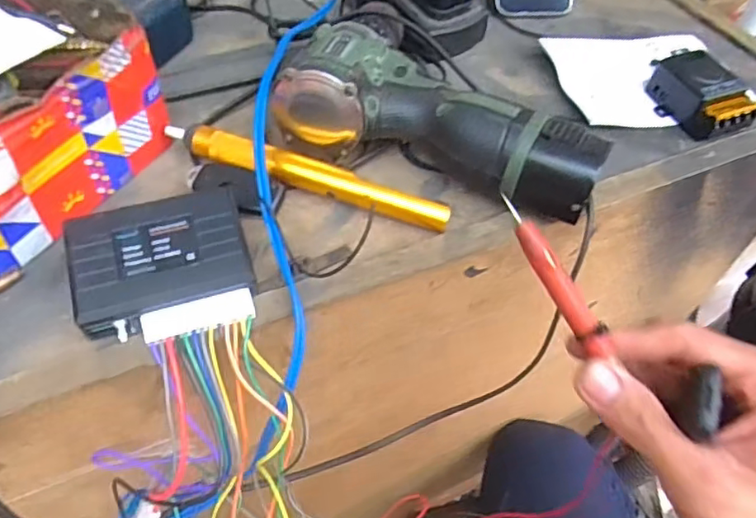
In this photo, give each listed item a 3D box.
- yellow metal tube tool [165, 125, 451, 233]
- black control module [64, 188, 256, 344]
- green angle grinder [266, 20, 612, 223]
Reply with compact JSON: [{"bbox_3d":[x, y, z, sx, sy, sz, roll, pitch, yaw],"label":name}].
[{"bbox_3d":[-0.044,-0.049,0.355,0.180,0.023,0.019,18,54,9],"label":"yellow metal tube tool"},{"bbox_3d":[-0.109,0.006,0.298,0.083,0.033,0.068,-13,55,-14],"label":"black control module"},{"bbox_3d":[0.037,-0.084,0.362,0.190,0.063,0.080,19,54,9],"label":"green angle grinder"}]

